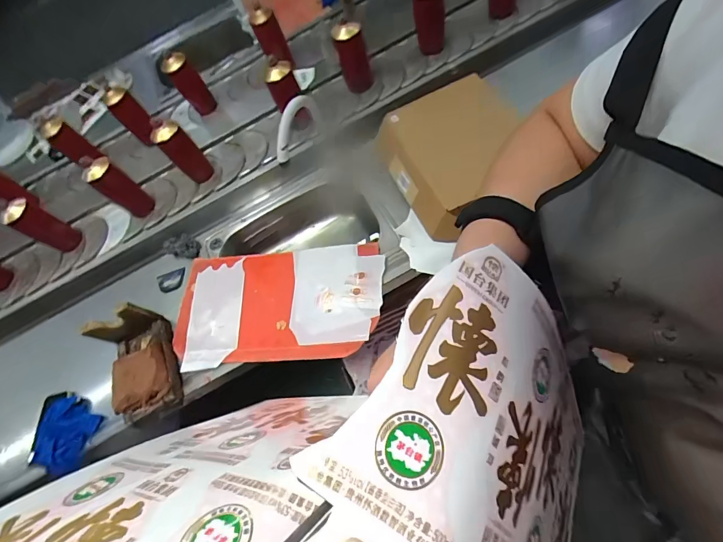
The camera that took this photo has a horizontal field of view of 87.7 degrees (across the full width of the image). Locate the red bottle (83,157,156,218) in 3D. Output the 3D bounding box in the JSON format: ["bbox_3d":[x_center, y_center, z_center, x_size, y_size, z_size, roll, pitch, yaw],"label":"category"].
[{"bbox_3d":[-0.645,-0.219,1.010,0.056,0.177,0.065,1,60,26],"label":"red bottle"}]

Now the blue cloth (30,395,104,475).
[{"bbox_3d":[-0.666,0.360,0.836,0.123,0.038,0.147,4,62,3],"label":"blue cloth"}]

